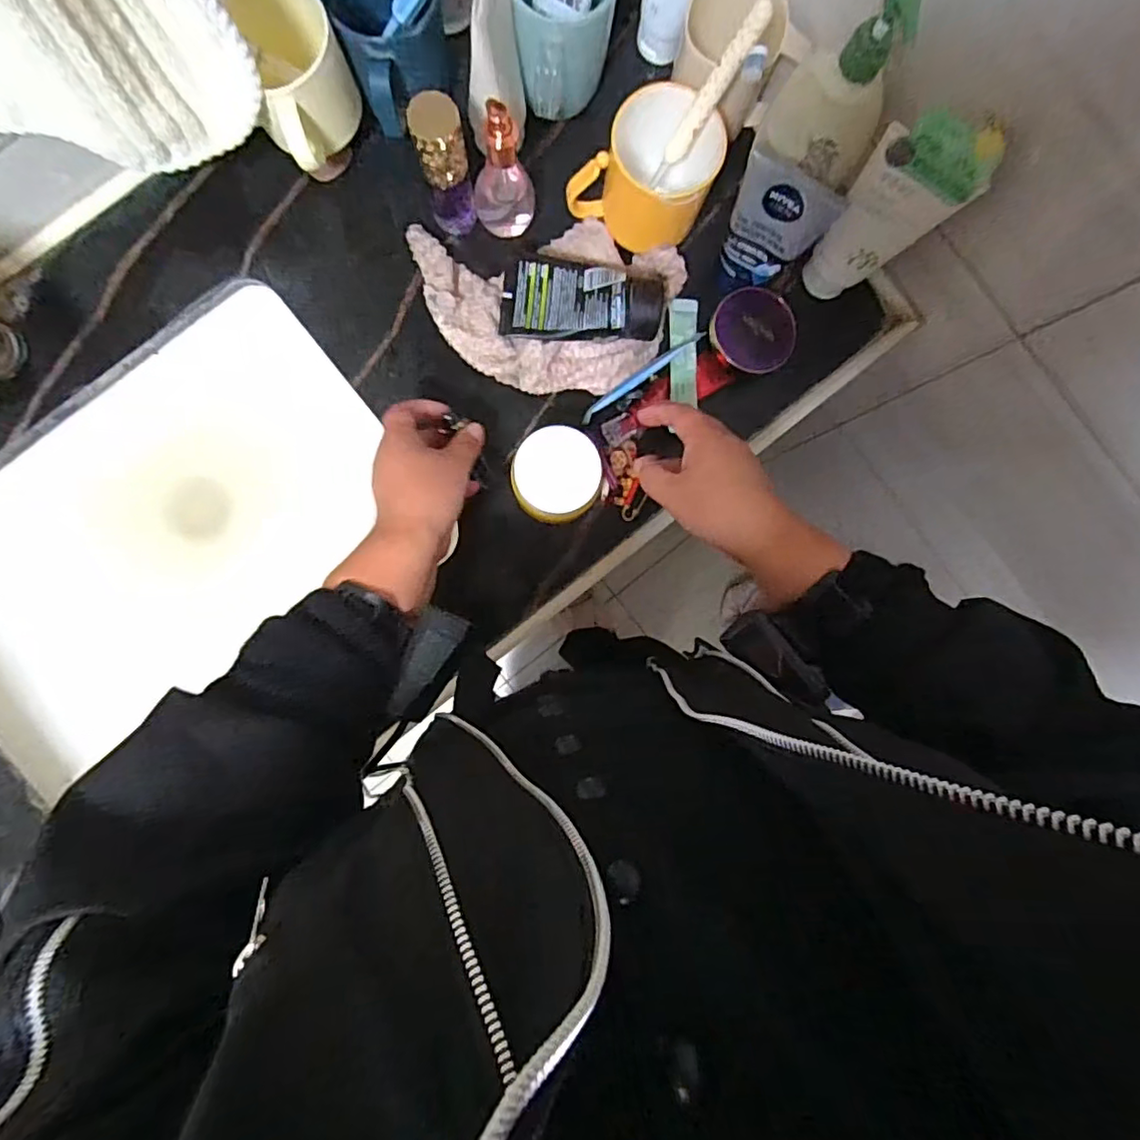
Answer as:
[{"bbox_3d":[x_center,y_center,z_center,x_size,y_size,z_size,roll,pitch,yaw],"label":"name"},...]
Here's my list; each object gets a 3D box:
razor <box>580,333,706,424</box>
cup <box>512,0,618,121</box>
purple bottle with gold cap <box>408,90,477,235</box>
[{"bbox_3d":[0.060,-0.167,0.524,0.131,0.017,0.013,-38,92,-2],"label":"razor"},{"bbox_3d":[-0.005,-0.421,0.483,0.079,0.091,0.094,-6,90,-3],"label":"cup"},{"bbox_3d":[-0.095,-0.305,0.474,0.035,0.121,0.030,-6,90,-3],"label":"purple bottle with gold cap"}]

